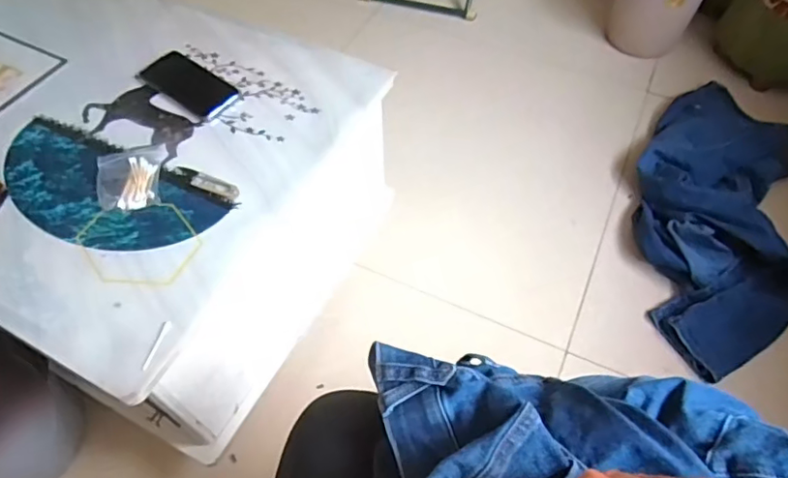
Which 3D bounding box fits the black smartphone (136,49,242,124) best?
[{"bbox_3d":[-0.318,-0.240,0.840,0.166,0.011,0.077,32,59,22],"label":"black smartphone"}]

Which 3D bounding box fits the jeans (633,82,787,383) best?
[{"bbox_3d":[0.719,-0.084,1.183,0.353,0.099,0.807,16,54,12],"label":"jeans"}]

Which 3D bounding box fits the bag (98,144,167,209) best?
[{"bbox_3d":[-0.353,-0.084,0.729,0.087,0.012,0.112,-14,57,-10],"label":"bag"}]

